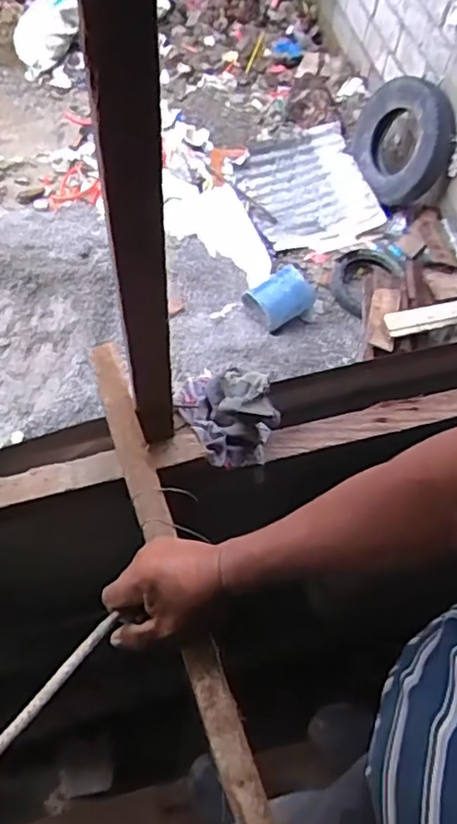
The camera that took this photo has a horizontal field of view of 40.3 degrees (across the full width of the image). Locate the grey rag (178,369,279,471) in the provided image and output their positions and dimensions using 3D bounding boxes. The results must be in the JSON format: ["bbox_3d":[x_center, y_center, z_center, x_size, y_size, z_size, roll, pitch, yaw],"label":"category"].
[{"bbox_3d":[-0.005,0.008,0.835,0.129,0.078,0.125,17,62,7],"label":"grey rag"}]

